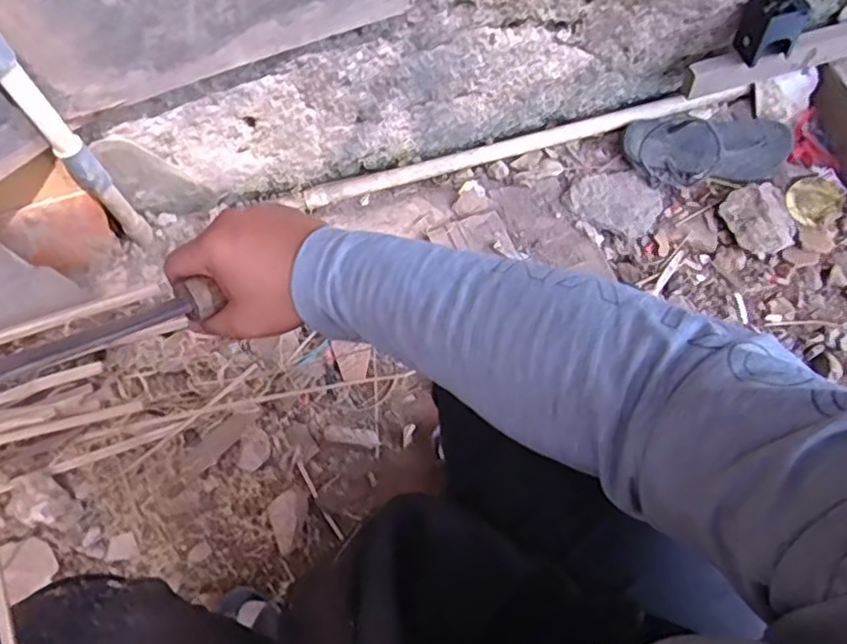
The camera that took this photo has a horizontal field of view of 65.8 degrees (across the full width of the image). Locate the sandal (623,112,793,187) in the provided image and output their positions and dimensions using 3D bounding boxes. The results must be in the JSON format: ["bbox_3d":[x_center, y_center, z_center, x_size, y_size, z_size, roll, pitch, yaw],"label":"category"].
[{"bbox_3d":[0.424,-0.262,0.975,0.242,0.050,0.101,3,65,2],"label":"sandal"}]

